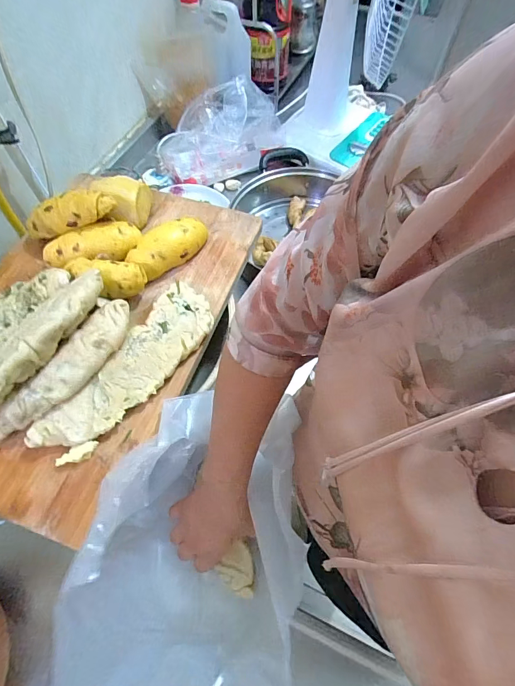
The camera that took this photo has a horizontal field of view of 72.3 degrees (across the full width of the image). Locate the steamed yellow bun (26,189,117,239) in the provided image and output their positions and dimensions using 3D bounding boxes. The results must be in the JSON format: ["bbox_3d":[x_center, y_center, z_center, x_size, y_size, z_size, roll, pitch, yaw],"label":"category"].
[{"bbox_3d":[-0.255,-0.170,0.462,0.139,0.035,0.041,-10,61,17],"label":"steamed yellow bun"}]

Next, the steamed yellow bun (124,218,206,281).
[{"bbox_3d":[-0.118,-0.134,0.471,0.117,0.038,0.056,-31,67,-16],"label":"steamed yellow bun"}]

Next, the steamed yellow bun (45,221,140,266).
[{"bbox_3d":[-0.220,-0.133,0.468,0.122,0.035,0.047,-13,63,-7],"label":"steamed yellow bun"}]

